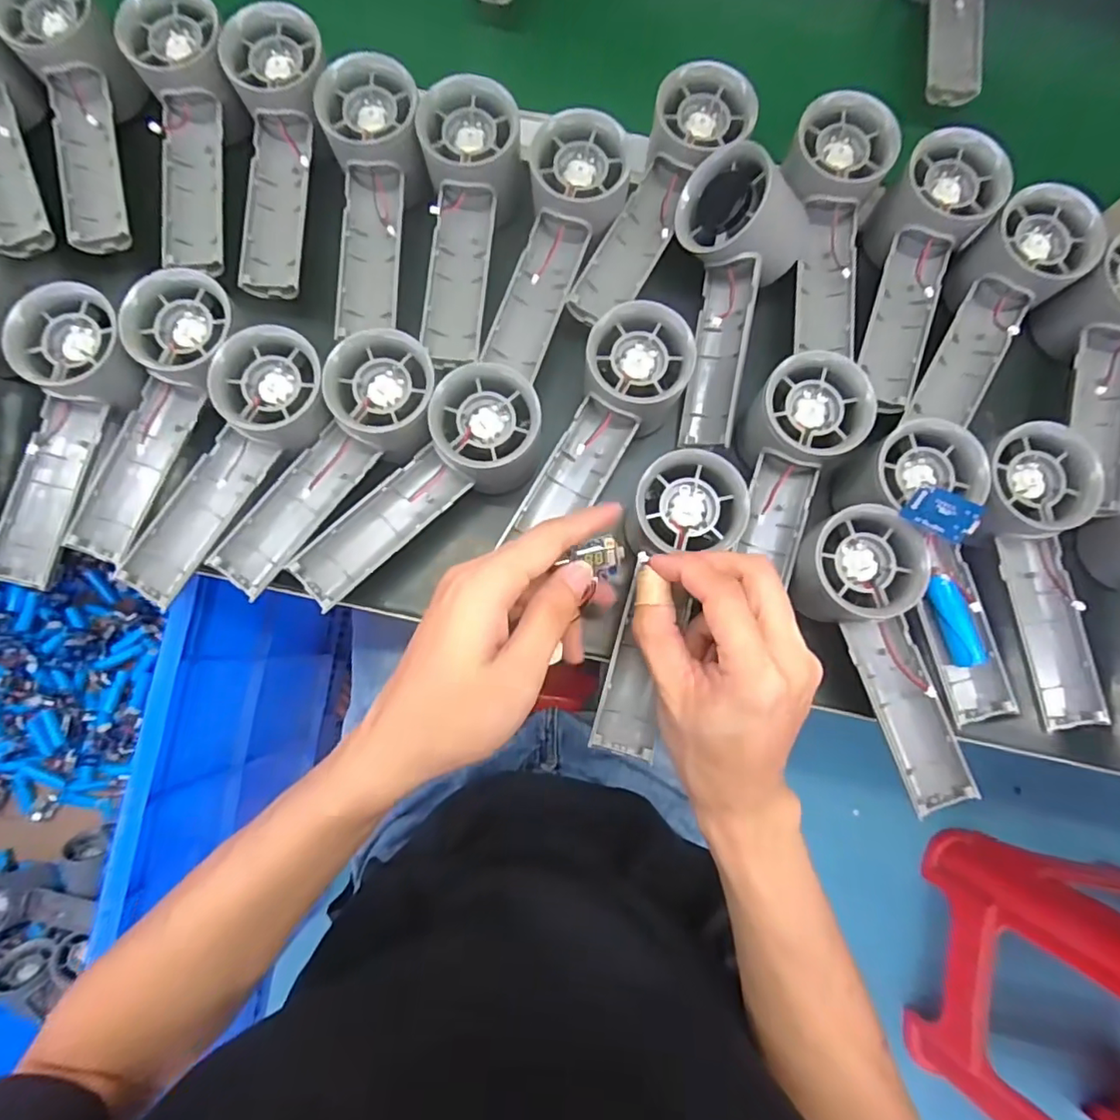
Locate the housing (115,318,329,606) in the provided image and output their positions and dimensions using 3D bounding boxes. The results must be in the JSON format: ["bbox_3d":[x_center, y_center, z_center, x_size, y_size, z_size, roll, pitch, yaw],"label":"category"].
[{"bbox_3d":[-0.179,-0.048,0.313,0.056,0.026,0.158,34,95,4],"label":"housing"}]

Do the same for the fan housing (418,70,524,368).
[{"bbox_3d":[-0.056,-0.191,0.341,0.053,0.034,0.151,6,94,0],"label":"fan housing"}]

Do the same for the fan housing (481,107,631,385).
[{"bbox_3d":[-0.004,-0.176,0.335,0.051,0.027,0.141,20,94,2],"label":"fan housing"}]

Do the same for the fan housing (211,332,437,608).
[{"bbox_3d":[-0.124,-0.050,0.315,0.058,0.029,0.157,40,95,4],"label":"fan housing"}]

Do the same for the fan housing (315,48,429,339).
[{"bbox_3d":[-0.111,-0.207,0.342,0.056,0.031,0.148,3,94,-1],"label":"fan housing"}]

